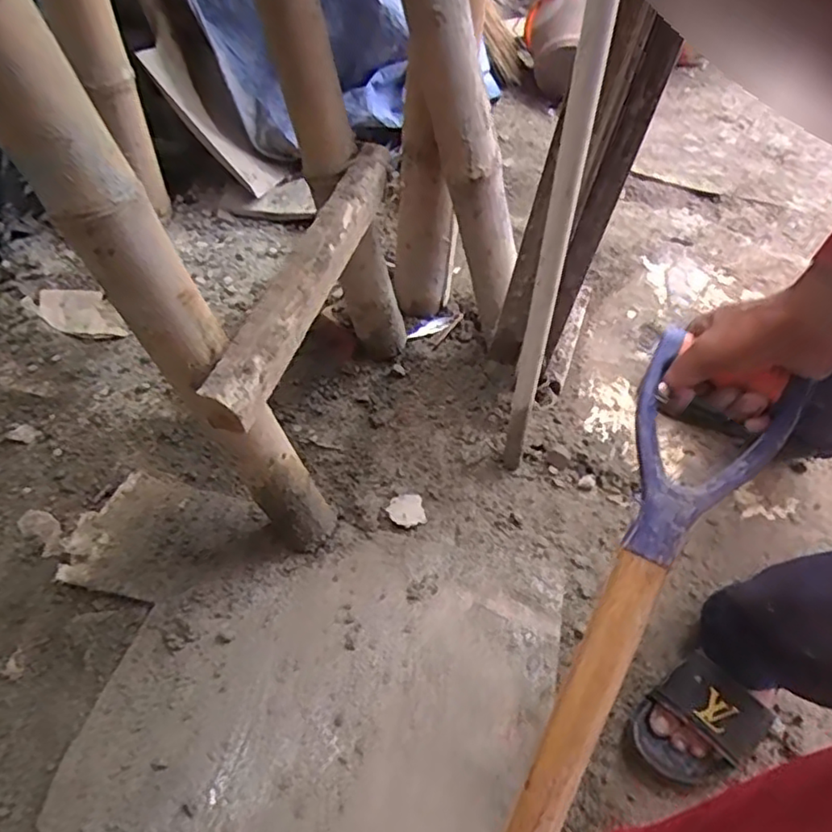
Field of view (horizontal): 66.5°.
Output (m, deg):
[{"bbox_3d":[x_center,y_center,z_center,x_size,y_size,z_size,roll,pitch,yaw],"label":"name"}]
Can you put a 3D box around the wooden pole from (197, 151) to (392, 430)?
[{"bbox_3d":[-0.108,-0.161,0.670,0.046,0.052,0.411,17,54,8],"label":"wooden pole"}]

